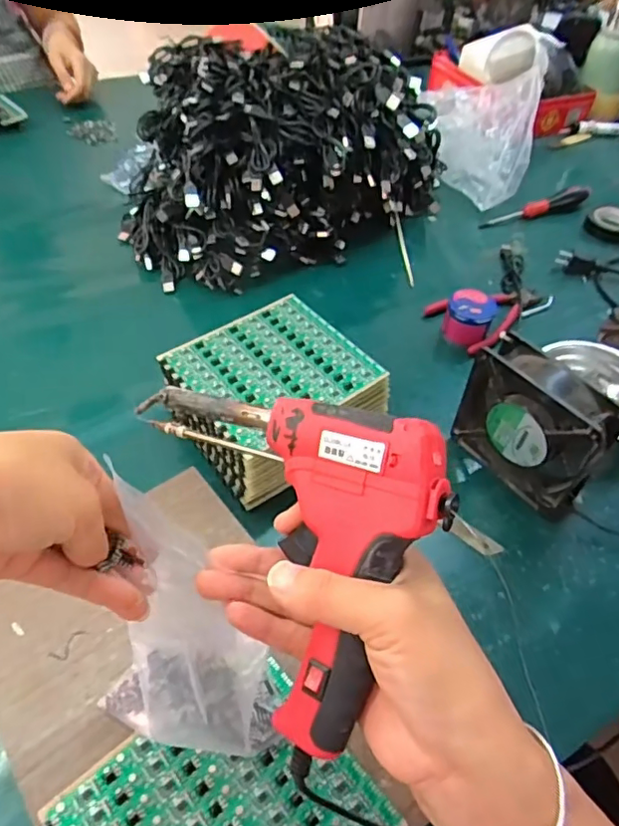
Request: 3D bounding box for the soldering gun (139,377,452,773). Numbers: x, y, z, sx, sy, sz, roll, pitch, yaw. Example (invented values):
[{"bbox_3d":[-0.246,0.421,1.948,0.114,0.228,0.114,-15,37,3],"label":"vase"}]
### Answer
[{"bbox_3d":[0.004,0.039,0.280,0.131,0.045,0.195,-41,66,20],"label":"soldering gun"}]

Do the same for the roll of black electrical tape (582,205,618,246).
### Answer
[{"bbox_3d":[0.418,-0.261,0.782,0.069,0.020,0.062,27,53,18],"label":"roll of black electrical tape"}]

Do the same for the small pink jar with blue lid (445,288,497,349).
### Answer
[{"bbox_3d":[0.180,-0.106,0.635,0.050,0.040,0.053,15,48,11],"label":"small pink jar with blue lid"}]

